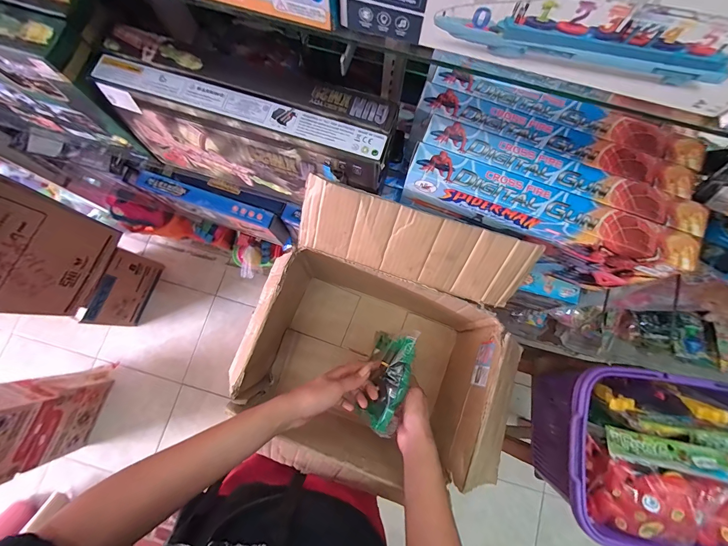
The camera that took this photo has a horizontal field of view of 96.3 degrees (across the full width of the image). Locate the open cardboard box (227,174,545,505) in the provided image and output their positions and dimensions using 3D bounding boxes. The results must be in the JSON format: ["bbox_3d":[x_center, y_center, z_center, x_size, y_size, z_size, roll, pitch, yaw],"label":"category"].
[{"bbox_3d":[0.054,0.155,0.633,0.474,0.353,0.437,19,79,3],"label":"open cardboard box"}]

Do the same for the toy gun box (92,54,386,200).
[{"bbox_3d":[-0.178,-0.205,0.544,0.423,0.184,0.073,19,79,3],"label":"toy gun box"}]

